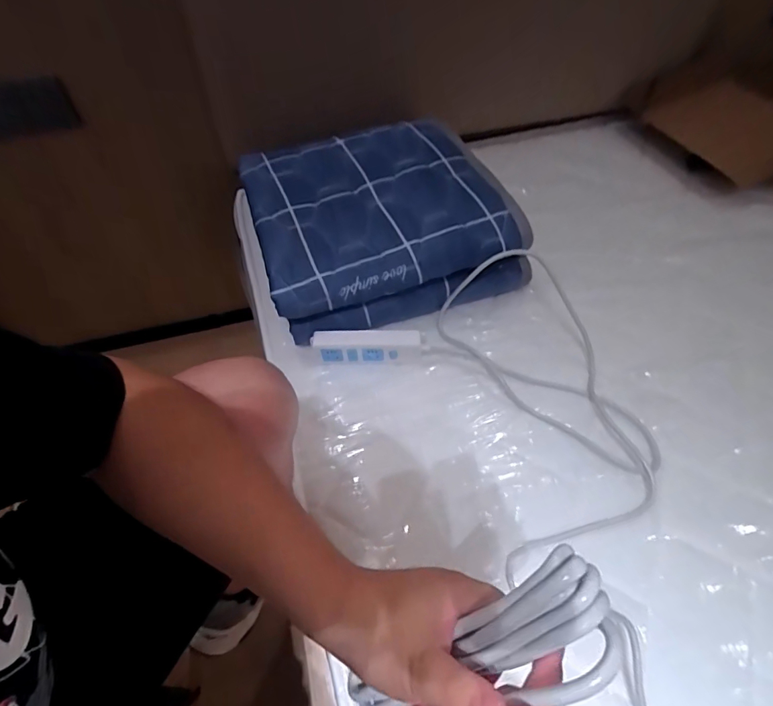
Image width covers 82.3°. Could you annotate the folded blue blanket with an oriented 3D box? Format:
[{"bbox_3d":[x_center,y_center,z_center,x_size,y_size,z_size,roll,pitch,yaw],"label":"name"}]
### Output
[{"bbox_3d":[-0.011,-0.241,0.826,0.437,0.168,0.360,-18,56,-8],"label":"folded blue blanket"}]

